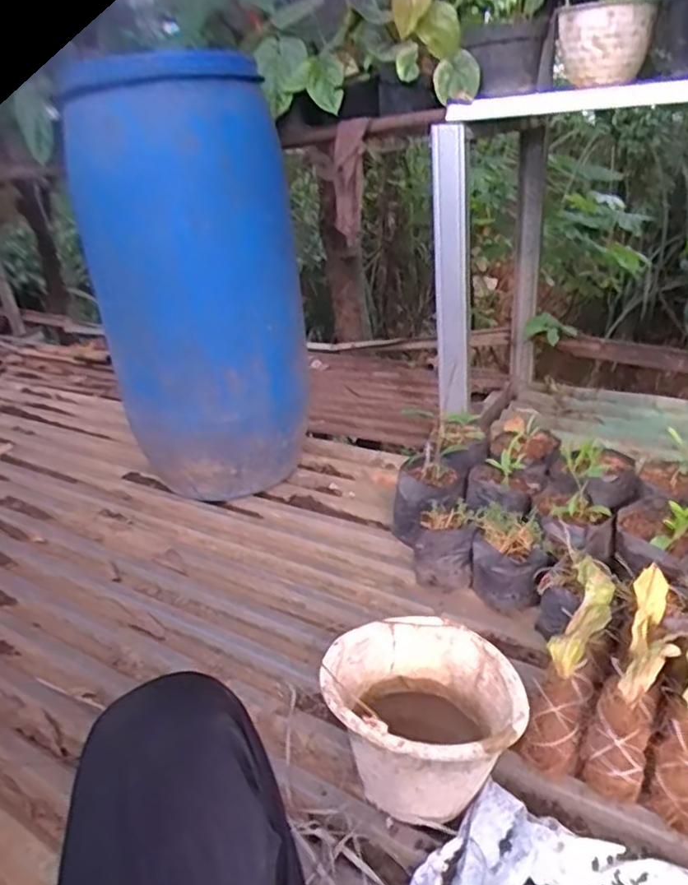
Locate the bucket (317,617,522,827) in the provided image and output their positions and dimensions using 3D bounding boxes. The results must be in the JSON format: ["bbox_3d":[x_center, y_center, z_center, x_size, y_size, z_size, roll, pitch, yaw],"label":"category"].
[{"bbox_3d":[0.103,0.368,0.849,0.223,0.190,0.233,-4,30,2],"label":"bucket"}]

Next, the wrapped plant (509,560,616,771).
[{"bbox_3d":[0.332,0.303,0.918,0.072,0.095,0.323,12,60,32],"label":"wrapped plant"}]

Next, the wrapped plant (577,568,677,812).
[{"bbox_3d":[0.398,0.306,0.869,0.081,0.077,0.324,11,56,31],"label":"wrapped plant"}]

